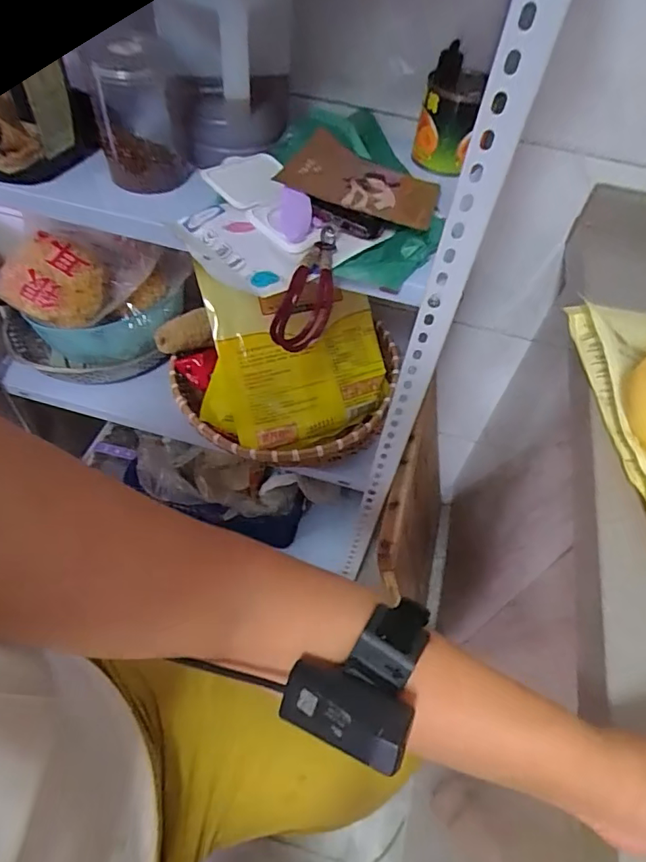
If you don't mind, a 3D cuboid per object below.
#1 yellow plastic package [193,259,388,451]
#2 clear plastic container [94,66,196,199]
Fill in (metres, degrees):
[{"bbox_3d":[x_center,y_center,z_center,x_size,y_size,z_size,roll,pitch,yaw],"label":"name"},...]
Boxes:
[{"bbox_3d":[-0.038,-0.097,0.745,0.255,0.084,0.229,-7,93,-21],"label":"yellow plastic package"},{"bbox_3d":[-0.186,-0.318,0.531,0.081,0.112,0.082,-9,55,-12],"label":"clear plastic container"}]

